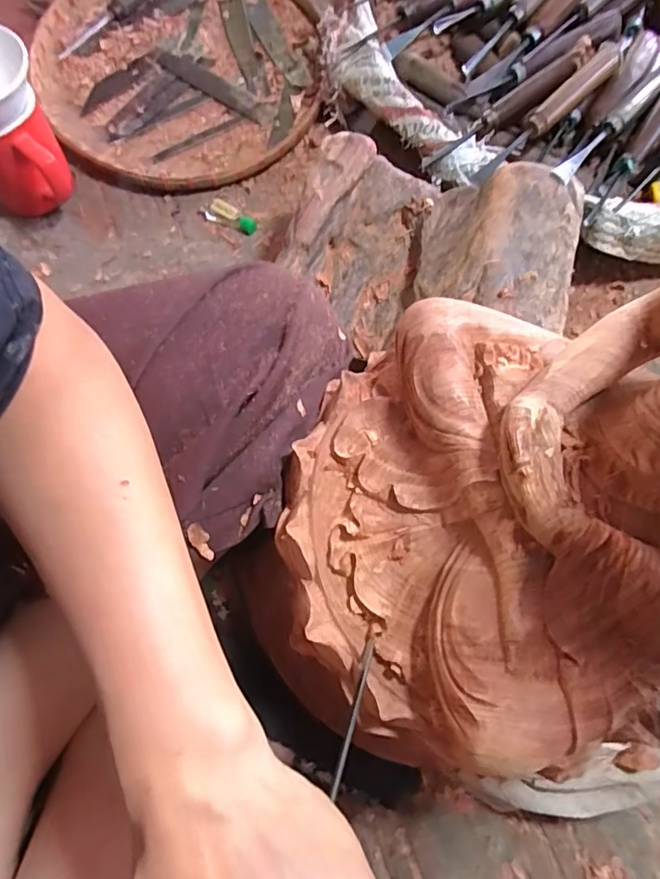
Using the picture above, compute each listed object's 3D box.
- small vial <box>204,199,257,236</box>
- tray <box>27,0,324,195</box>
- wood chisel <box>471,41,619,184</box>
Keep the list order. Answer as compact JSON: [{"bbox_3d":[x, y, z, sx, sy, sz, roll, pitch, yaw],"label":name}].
[{"bbox_3d":[-0.092,-0.208,0.495,0.049,0.012,0.019,19,76,5],"label":"small vial"},{"bbox_3d":[-0.152,-0.378,0.543,0.279,0.037,0.298,0,75,0],"label":"tray"},{"bbox_3d":[0.176,-0.261,0.419,0.018,0.015,0.174,43,78,10],"label":"wood chisel"}]

